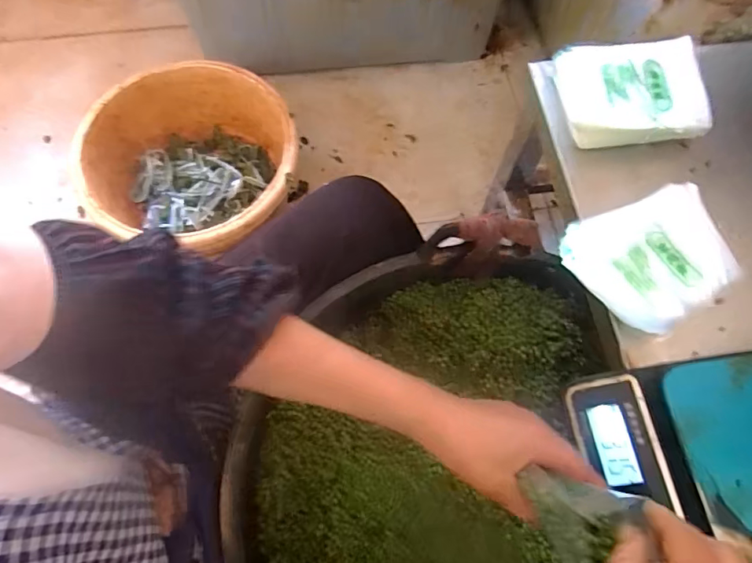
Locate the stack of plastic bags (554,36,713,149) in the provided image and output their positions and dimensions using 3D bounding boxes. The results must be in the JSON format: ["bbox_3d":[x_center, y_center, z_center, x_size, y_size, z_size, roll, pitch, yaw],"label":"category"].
[{"bbox_3d":[0.276,-0.205,0.541,0.144,0.034,0.114,-1,68,-1],"label":"stack of plastic bags"}]

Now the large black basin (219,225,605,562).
[{"bbox_3d":[0.064,0.170,0.462,0.377,0.125,0.431,11,69,4],"label":"large black basin"}]

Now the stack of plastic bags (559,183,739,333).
[{"bbox_3d":[0.273,-0.029,0.486,0.154,0.021,0.123,-29,72,-11],"label":"stack of plastic bags"}]

